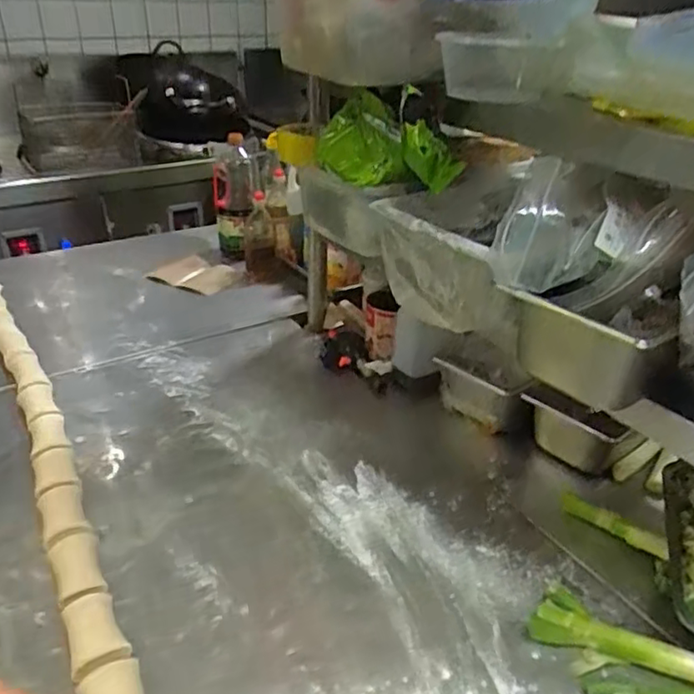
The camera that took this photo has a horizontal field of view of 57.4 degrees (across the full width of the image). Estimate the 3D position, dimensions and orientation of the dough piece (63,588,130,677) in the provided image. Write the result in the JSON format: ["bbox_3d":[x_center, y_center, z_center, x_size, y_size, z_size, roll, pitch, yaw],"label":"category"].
[{"bbox_3d":[-0.253,0.289,0.634,0.050,0.030,0.078,-17,36,-28],"label":"dough piece"}]

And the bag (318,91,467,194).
[{"bbox_3d":[0.054,-0.274,0.855,0.079,0.109,0.224,-17,35,-29],"label":"bag"}]

